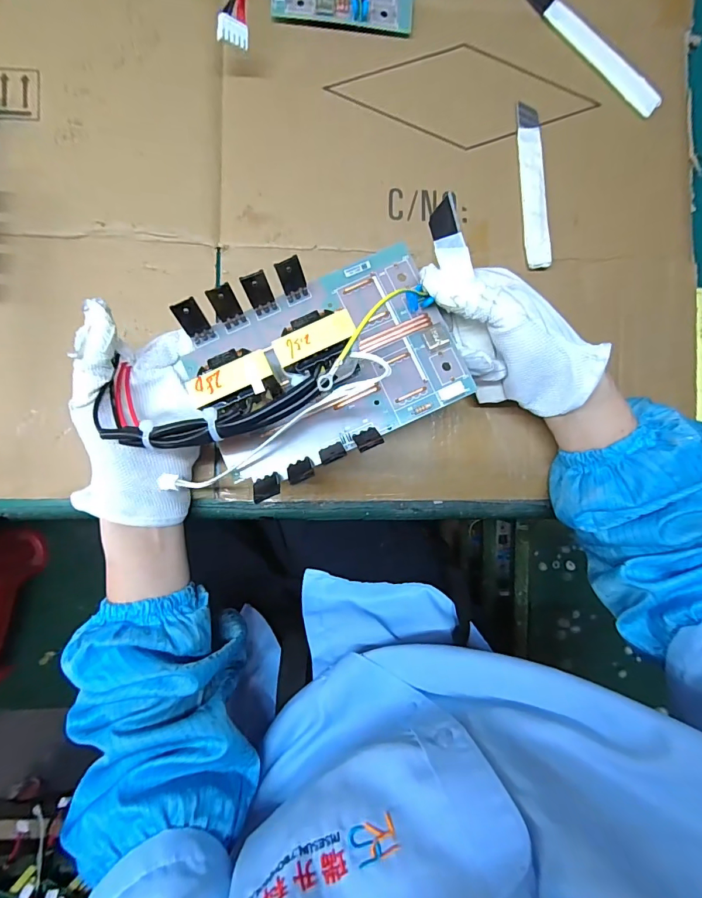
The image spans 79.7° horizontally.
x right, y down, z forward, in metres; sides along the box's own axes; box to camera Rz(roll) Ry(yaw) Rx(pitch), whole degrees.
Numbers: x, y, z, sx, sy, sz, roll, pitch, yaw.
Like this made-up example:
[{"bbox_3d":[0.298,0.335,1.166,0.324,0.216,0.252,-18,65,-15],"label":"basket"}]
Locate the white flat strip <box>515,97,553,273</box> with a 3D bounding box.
[{"bbox_3d":[0.150,-0.216,0.344,0.022,0.008,0.137,-4,90,-5],"label":"white flat strip"}]

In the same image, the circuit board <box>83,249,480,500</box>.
[{"bbox_3d":[-0.020,-0.058,0.250,0.169,0.062,0.114,-21,91,-4],"label":"circuit board"}]

